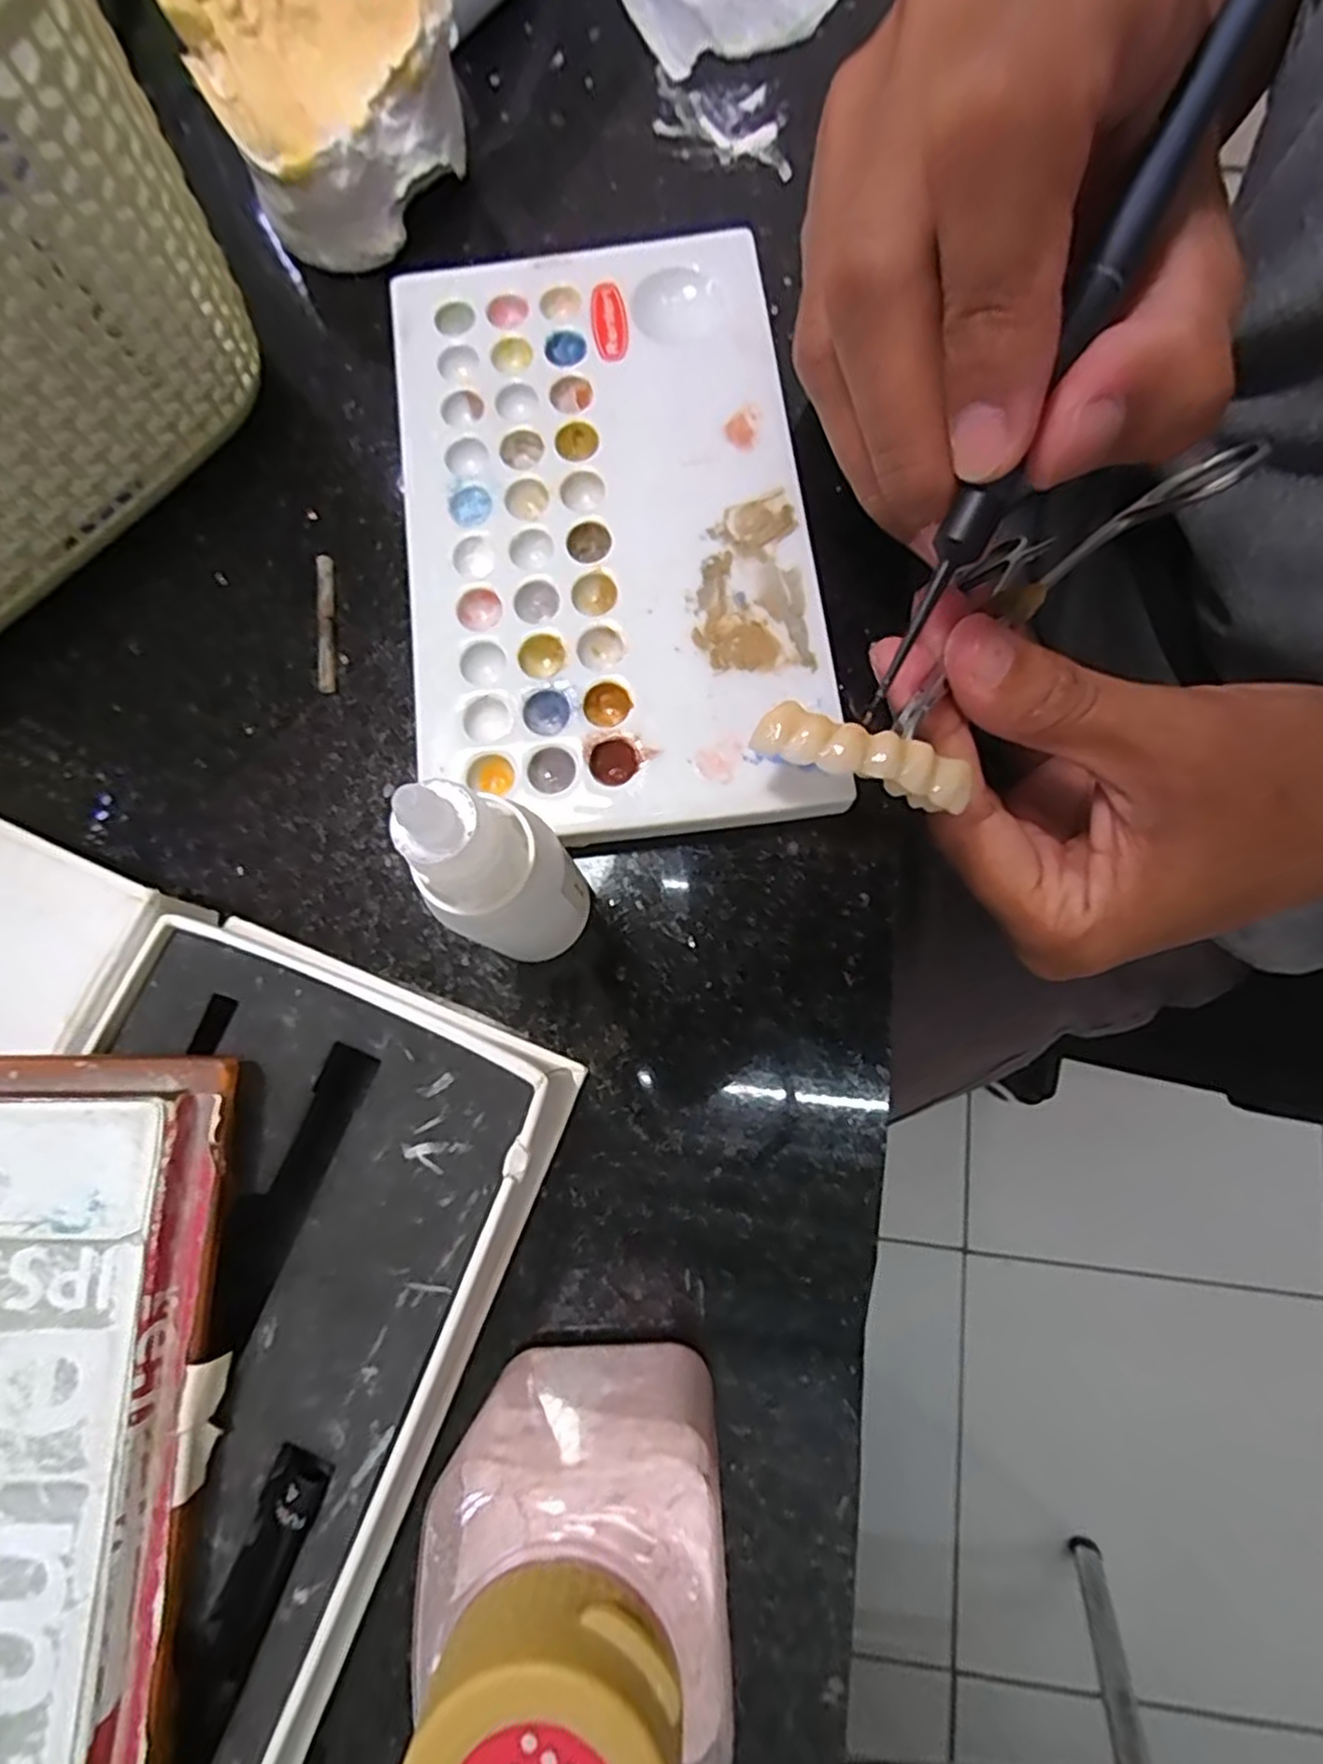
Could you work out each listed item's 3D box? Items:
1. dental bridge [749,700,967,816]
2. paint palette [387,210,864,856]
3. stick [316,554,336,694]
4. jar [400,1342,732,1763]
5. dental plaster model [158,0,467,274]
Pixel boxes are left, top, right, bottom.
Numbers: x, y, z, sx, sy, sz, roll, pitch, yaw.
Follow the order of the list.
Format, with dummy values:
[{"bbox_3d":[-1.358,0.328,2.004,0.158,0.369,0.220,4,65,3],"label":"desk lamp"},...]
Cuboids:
[{"bbox_3d":[0.038,-0.024,0.142,0.041,0.006,0.012,17,79,-1],"label":"dental bridge"},{"bbox_3d":[-0.015,-0.084,0.178,0.092,0.013,0.154,-7,78,0],"label":"paint palette"},{"bbox_3d":[-0.082,-0.063,0.181,0.004,0.004,0.034,-3,78,1],"label":"stick"},{"bbox_3d":[-0.012,0.097,0.108,0.041,0.073,0.032,1,78,1],"label":"jar"},{"bbox_3d":[-0.085,-0.204,0.190,0.056,0.041,0.062,41,82,9],"label":"dental plaster model"}]

